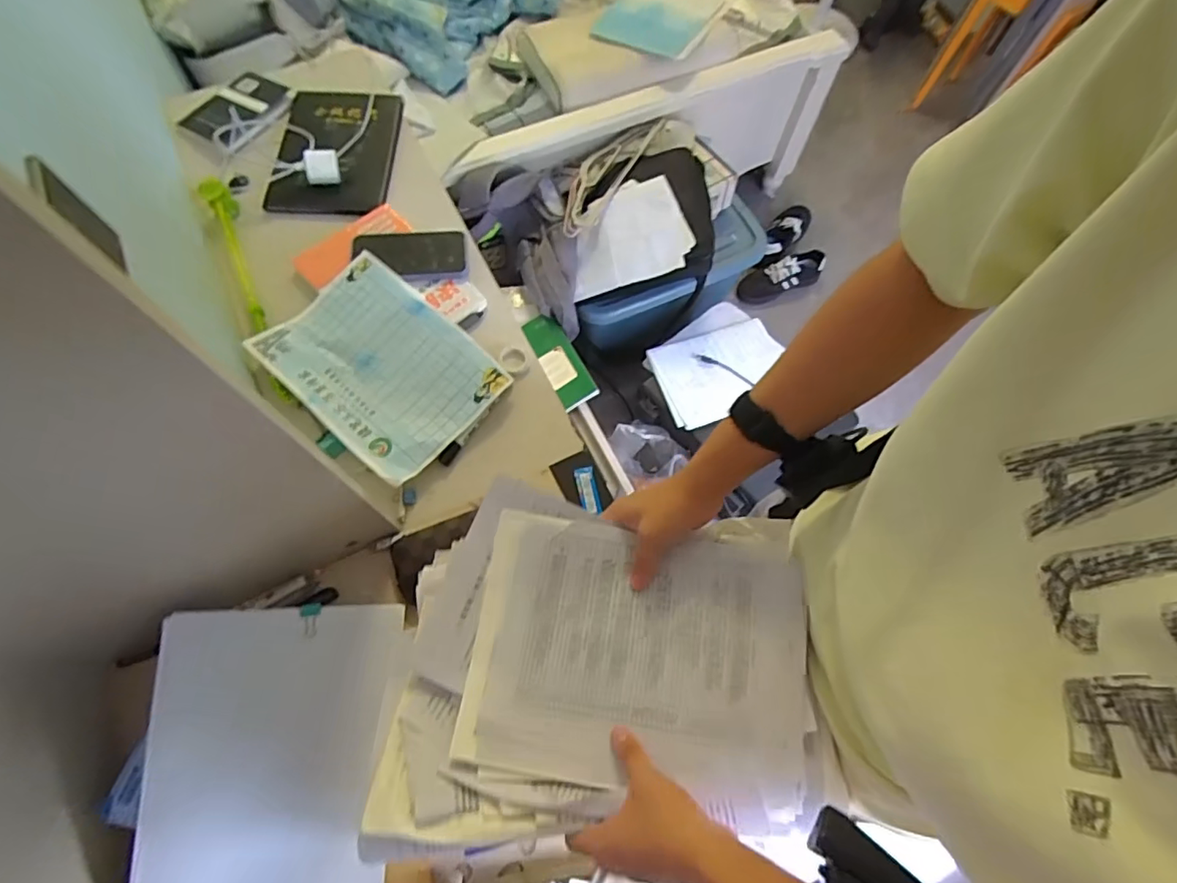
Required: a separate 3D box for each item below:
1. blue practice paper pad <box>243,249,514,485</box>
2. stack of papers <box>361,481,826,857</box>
[{"bbox_3d":[-0.270,-0.104,0.734,0.286,0.030,0.209,40,72,13],"label":"blue practice paper pad"},{"bbox_3d":[0.013,0.200,0.506,0.363,0.032,0.295,4,67,0],"label":"stack of papers"}]

